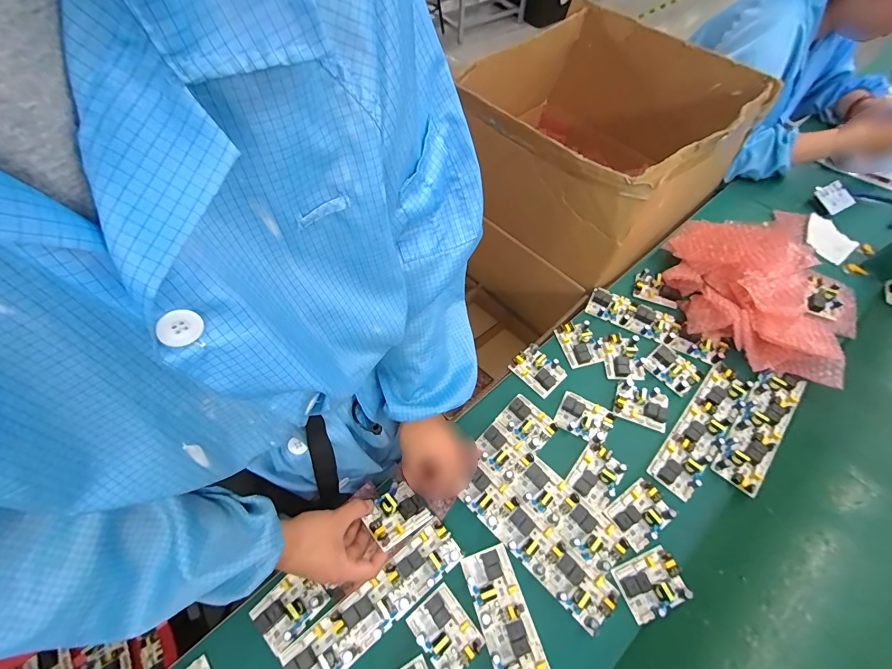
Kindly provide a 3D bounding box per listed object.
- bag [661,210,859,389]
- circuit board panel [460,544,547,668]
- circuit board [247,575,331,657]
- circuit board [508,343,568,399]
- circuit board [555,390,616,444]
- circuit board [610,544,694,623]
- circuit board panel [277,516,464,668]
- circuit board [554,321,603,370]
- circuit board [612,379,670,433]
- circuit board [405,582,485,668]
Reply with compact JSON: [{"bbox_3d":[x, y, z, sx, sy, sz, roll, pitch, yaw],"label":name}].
[{"bbox_3d":[0.555,-0.066,0.675,0.324,0.096,0.267,25,62,12],"label":"bag"},{"bbox_3d":[0.084,0.385,0.451,0.063,0.022,0.235,-17,62,-11],"label":"circuit board panel"},{"bbox_3d":[-0.197,0.336,0.476,0.061,0.023,0.079,41,67,20],"label":"circuit board"},{"bbox_3d":[0.155,0.058,0.650,0.061,0.020,0.080,-39,68,-21],"label":"circuit board"},{"bbox_3d":[0.217,0.130,0.606,0.079,0.016,0.056,26,63,13],"label":"circuit board"},{"bbox_3d":[0.264,0.316,0.492,0.080,0.018,0.061,-20,63,-13],"label":"circuit board"},{"bbox_3d":[-0.087,0.334,0.478,0.237,0.015,0.061,-35,67,-20],"label":"circuit board panel"},{"bbox_3d":[0.235,0.016,0.681,0.061,0.016,0.080,-13,61,-9],"label":"circuit board"},{"bbox_3d":[0.315,0.109,0.618,0.082,0.014,0.066,24,62,12],"label":"circuit board"},{"bbox_3d":[-0.001,0.359,0.466,0.062,0.017,0.079,-35,67,-20],"label":"circuit board"}]

